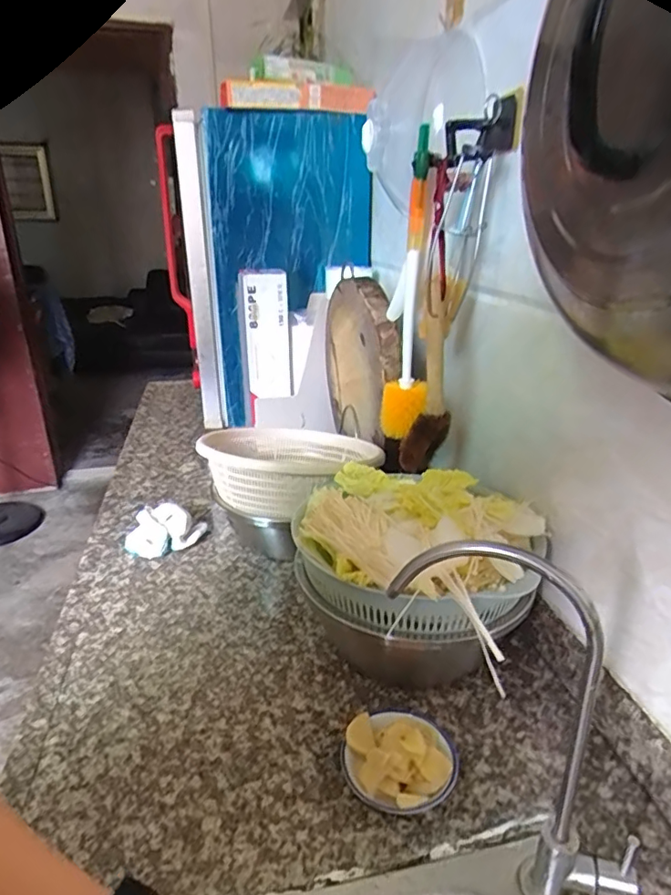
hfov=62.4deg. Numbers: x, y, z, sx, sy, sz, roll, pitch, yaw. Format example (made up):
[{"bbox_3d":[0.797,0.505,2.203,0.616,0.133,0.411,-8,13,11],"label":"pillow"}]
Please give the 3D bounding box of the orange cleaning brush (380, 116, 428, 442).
[{"bbox_3d":[0.087,-0.178,0.660,0.053,0.337,0.059,1,21,8],"label":"orange cleaning brush"}]

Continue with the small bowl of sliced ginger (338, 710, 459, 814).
[{"bbox_3d":[0.053,0.261,0.471,0.091,0.047,0.083,-2,21,1],"label":"small bowl of sliced ginger"}]

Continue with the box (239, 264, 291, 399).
[{"bbox_3d":[-0.135,-0.225,1.083,0.088,0.229,0.099,-5,21,-5],"label":"box"}]

